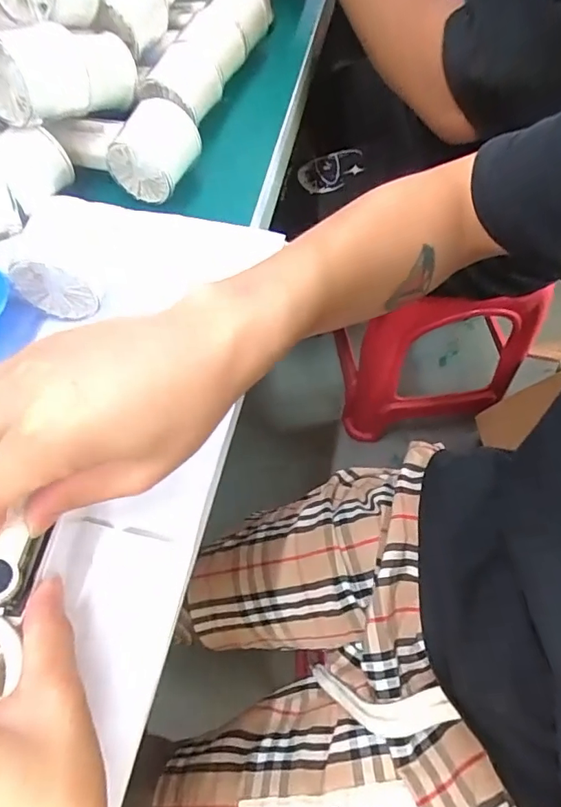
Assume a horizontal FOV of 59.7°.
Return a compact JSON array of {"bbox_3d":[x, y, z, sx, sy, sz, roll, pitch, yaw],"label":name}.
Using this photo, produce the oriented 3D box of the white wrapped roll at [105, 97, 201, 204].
[{"bbox_3d":[-0.100,-0.200,0.387,0.060,0.051,0.056,12,63,7],"label":"white wrapped roll"}]

